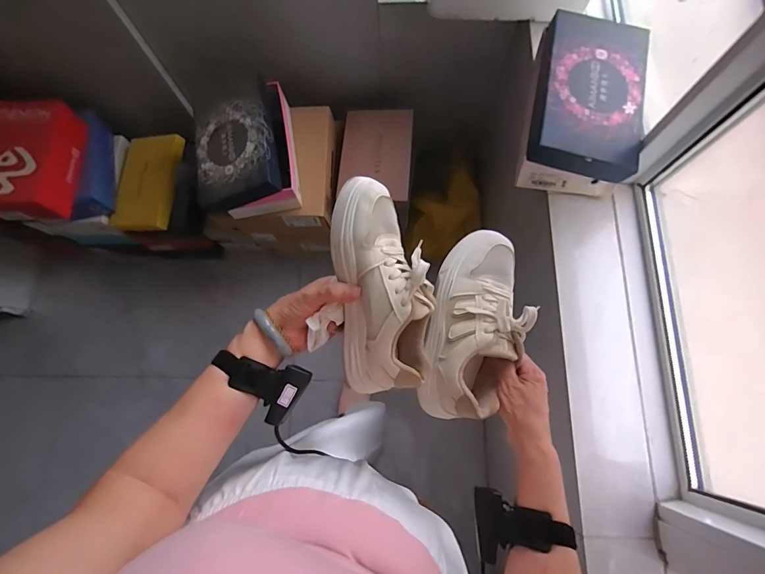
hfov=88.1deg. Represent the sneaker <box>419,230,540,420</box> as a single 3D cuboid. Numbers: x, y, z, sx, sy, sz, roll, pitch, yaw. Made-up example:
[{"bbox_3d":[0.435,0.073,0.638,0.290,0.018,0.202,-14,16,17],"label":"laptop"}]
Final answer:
[{"bbox_3d":[0.120,0.045,0.503,0.110,0.081,0.240,14,79,2],"label":"sneaker"}]

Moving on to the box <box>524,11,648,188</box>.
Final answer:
[{"bbox_3d":[0.368,-0.340,0.697,0.182,0.044,0.290,11,78,1],"label":"box"}]

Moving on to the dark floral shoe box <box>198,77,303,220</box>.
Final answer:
[{"bbox_3d":[-0.325,-0.322,0.925,0.227,0.110,0.275,-10,78,-3],"label":"dark floral shoe box"}]

